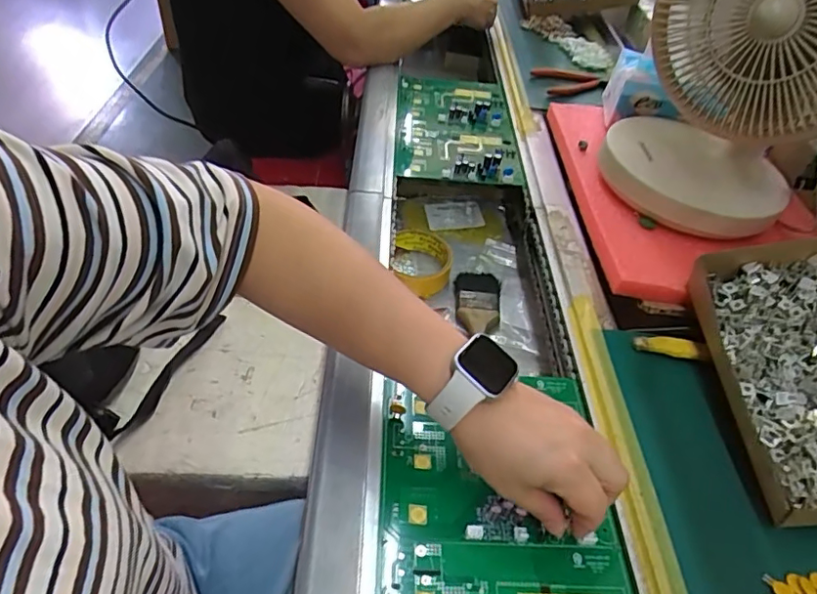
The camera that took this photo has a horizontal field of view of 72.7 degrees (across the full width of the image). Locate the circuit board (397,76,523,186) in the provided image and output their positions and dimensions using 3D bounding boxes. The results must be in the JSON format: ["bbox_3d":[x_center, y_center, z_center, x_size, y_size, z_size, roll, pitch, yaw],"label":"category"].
[{"bbox_3d":[0.063,-0.236,0.763,0.153,0.025,0.266,3,47,-3],"label":"circuit board"}]

